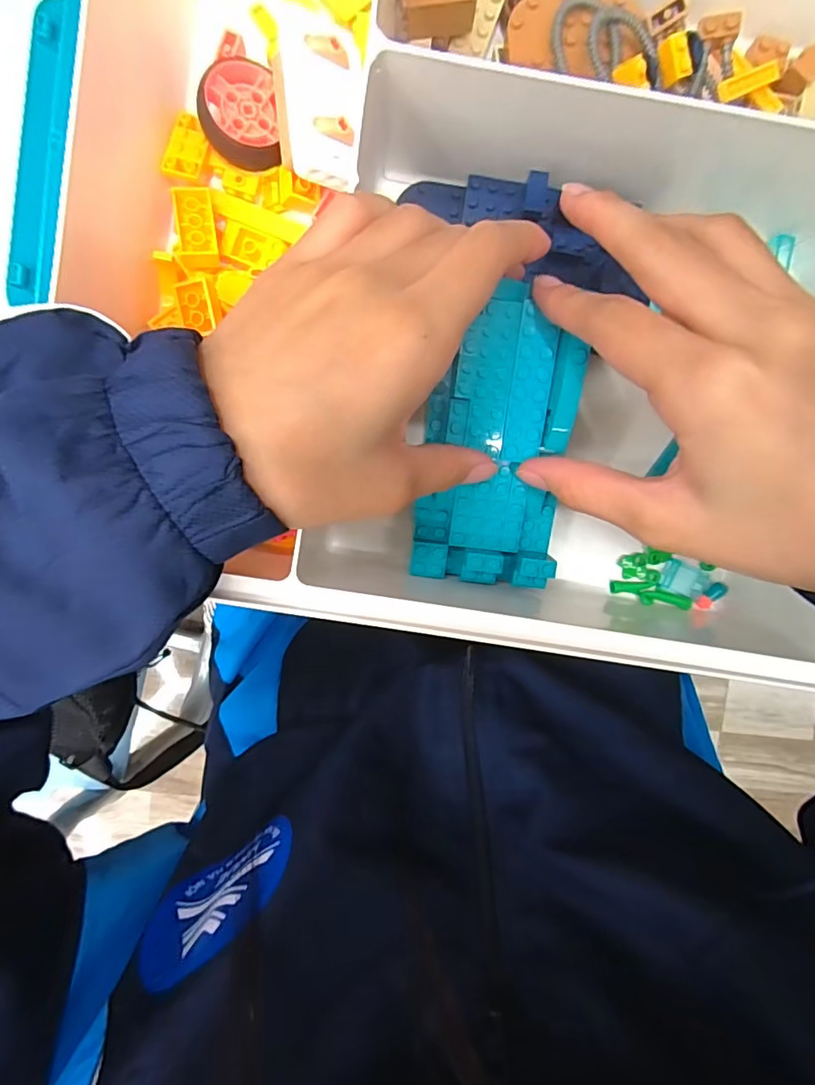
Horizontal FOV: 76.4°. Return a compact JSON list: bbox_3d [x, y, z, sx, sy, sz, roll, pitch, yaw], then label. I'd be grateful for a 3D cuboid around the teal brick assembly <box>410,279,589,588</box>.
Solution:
[{"bbox_3d":[0.040,-0.040,0.221,0.061,0.019,0.121,7,107,-2],"label":"teal brick assembly"}]

